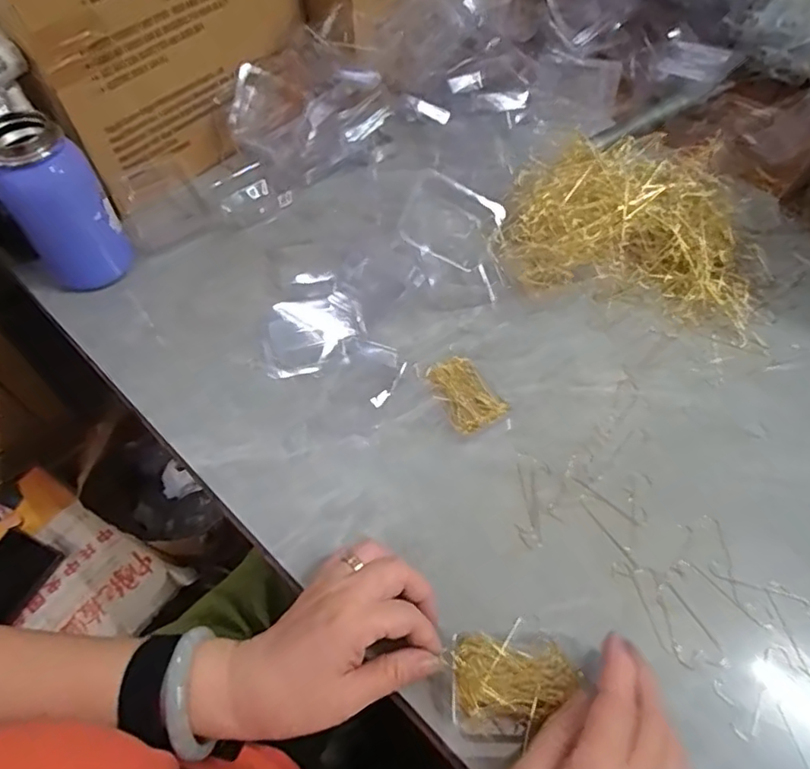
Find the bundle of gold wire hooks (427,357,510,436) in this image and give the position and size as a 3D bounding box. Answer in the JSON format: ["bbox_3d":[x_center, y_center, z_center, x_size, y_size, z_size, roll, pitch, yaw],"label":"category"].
[{"bbox_3d":[0.049,0.007,0.475,0.041,0.014,0.060,-25,60,-16],"label":"bundle of gold wire hooks"}]

